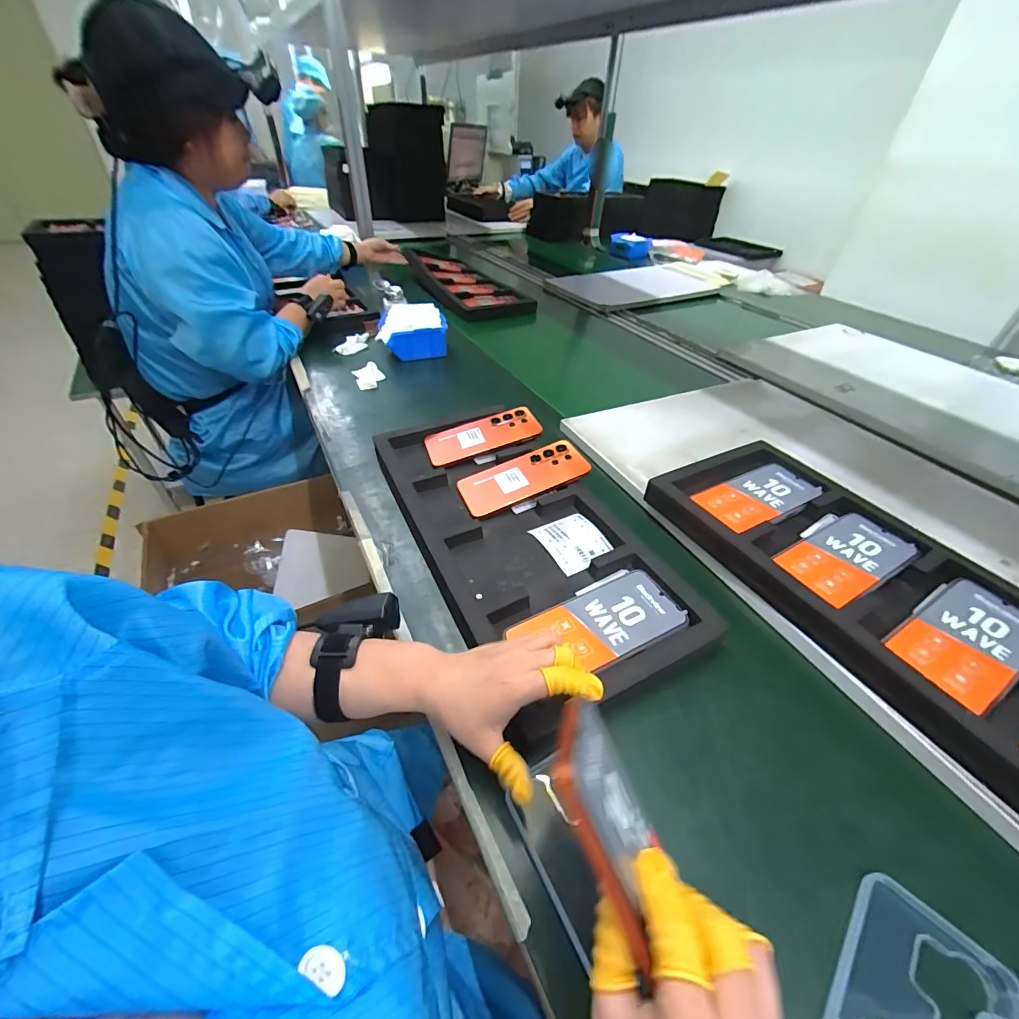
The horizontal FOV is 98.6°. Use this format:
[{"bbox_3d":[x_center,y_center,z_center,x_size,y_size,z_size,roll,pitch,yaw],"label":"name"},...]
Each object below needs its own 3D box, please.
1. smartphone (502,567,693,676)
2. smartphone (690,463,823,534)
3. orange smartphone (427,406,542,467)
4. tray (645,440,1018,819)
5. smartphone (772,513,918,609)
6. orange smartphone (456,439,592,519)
[{"bbox_3d":[0.090,0.110,0.427,0.158,0.008,0.076,-16,44,-20],"label":"smartphone"},{"bbox_3d":[0.311,-0.018,0.550,0.158,0.008,0.075,-19,46,-23],"label":"smartphone"},{"bbox_3d":[-0.040,-0.111,0.663,0.170,0.006,0.080,-22,52,-10],"label":"orange smartphone"},{"bbox_3d":[0.388,0.091,0.452,0.230,0.048,0.479,-19,45,-23],"label":"tray"},{"bbox_3d":[0.369,0.049,0.477,0.160,0.004,0.076,-19,46,-23],"label":"smartphone"},{"bbox_3d":[0.018,-0.044,0.591,0.171,0.010,0.080,-22,48,-10],"label":"orange smartphone"}]

